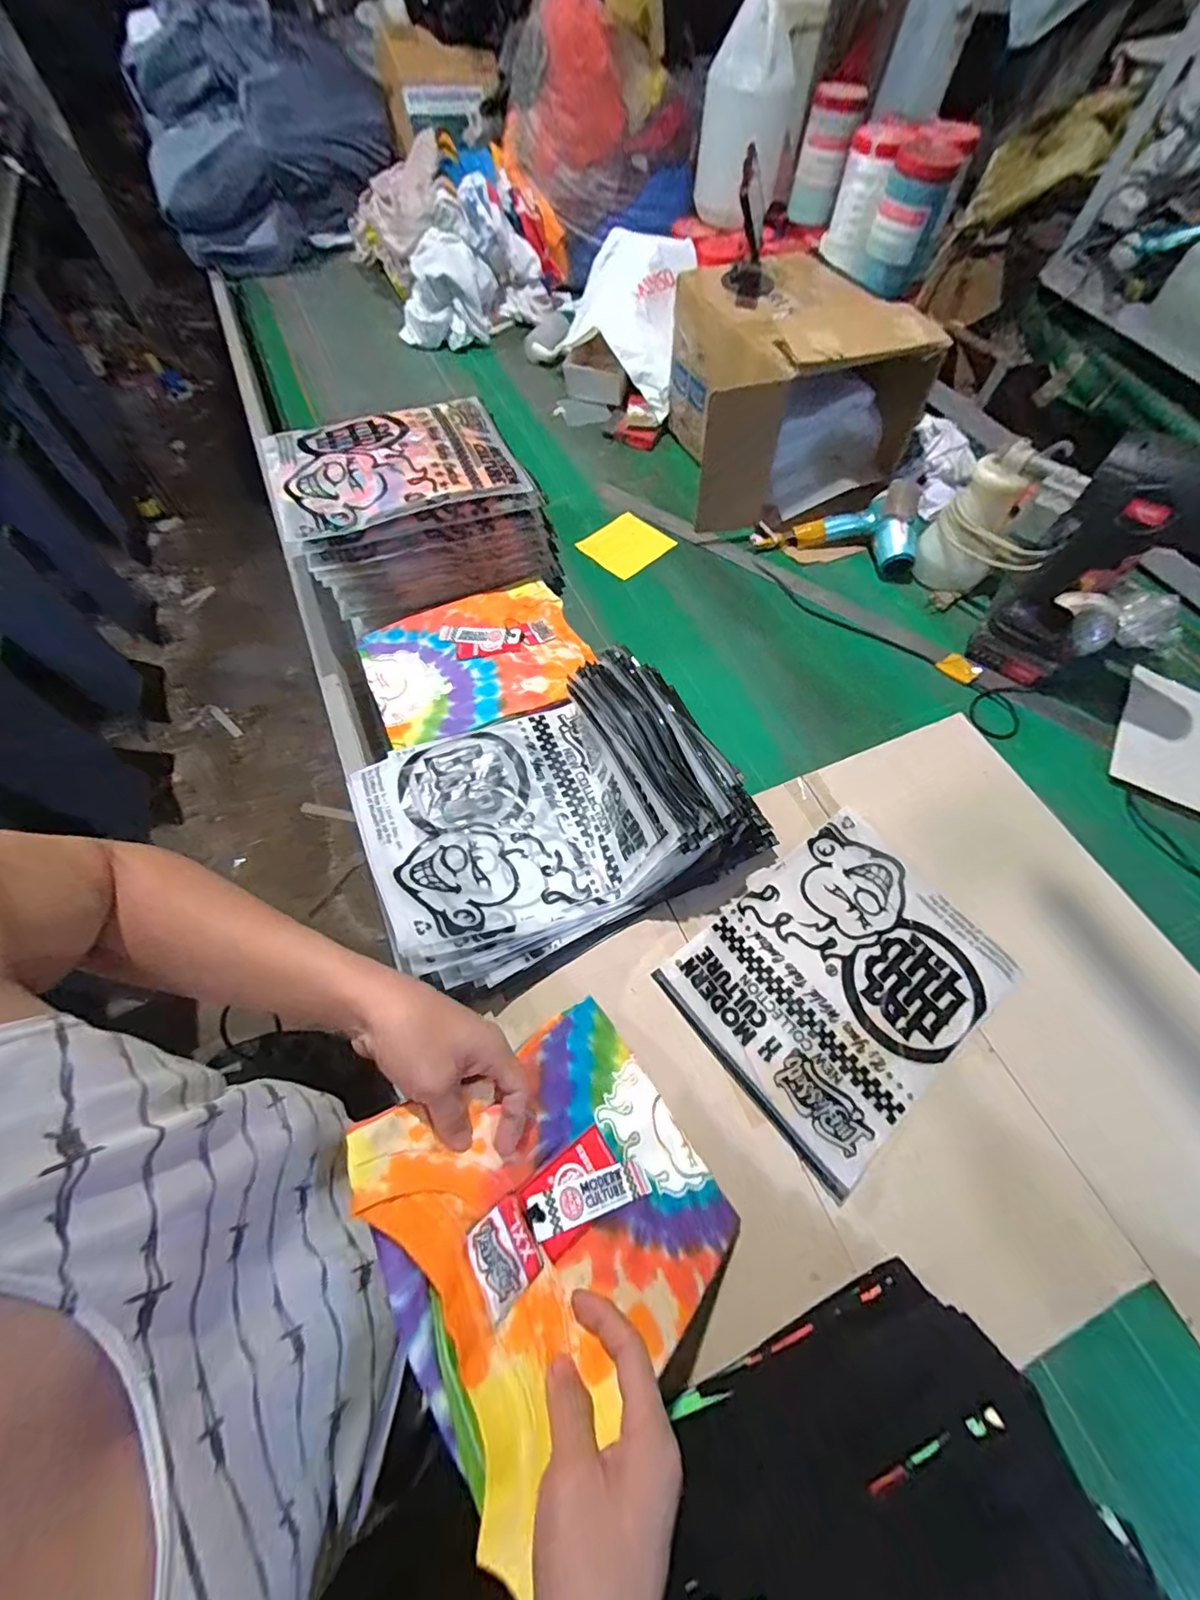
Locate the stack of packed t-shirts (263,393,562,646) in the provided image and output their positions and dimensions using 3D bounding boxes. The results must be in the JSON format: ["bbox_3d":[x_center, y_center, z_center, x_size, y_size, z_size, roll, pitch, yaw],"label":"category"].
[{"bbox_3d":[-0.260,-0.409,0.769,0.317,0.173,0.249,-23,65,-12],"label":"stack of packed t-shirts"}]

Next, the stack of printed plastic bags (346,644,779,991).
[{"bbox_3d":[-0.052,-0.002,0.593,0.391,0.115,0.291,-24,65,-12],"label":"stack of printed plastic bags"}]

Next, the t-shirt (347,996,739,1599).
[{"bbox_3d":[-0.016,0.278,0.384,0.258,0.044,0.218,-4,56,-53],"label":"t-shirt"}]

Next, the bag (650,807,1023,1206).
[{"bbox_3d":[0.251,0.181,0.564,0.307,0.007,0.241,-35,68,-17],"label":"bag"}]

